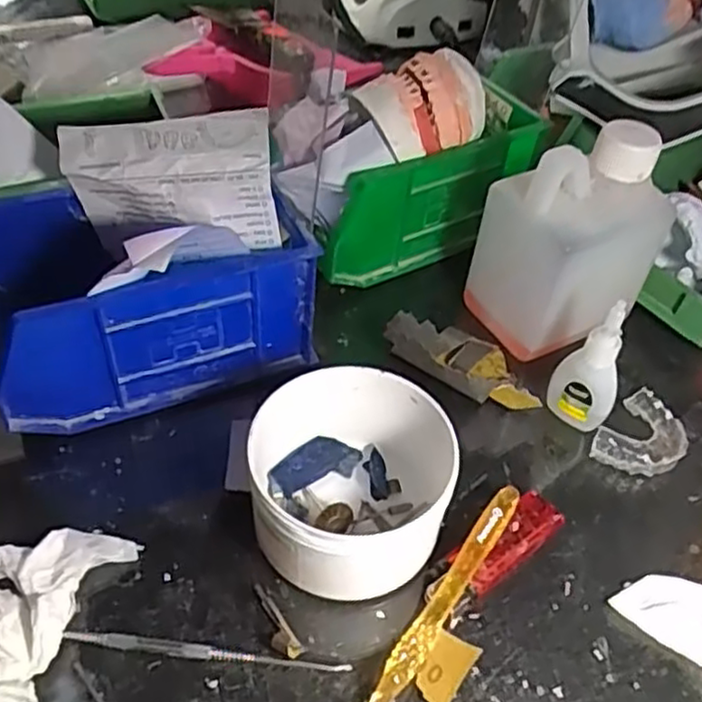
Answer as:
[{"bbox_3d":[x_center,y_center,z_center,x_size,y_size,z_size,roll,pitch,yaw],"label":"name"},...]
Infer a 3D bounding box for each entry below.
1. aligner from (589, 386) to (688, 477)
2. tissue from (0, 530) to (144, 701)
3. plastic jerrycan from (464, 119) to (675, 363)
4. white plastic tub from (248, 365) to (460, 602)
[{"bbox_3d":[0.162,0.049,0.397,0.040,0.013,0.054,36,54,26],"label":"aligner"},{"bbox_3d":[-0.144,0.112,0.304,0.068,0.021,0.086,11,47,6],"label":"tissue"},{"bbox_3d":[0.127,-0.065,0.416,0.077,0.119,0.072,-27,54,-26],"label":"plastic jerrycan"},{"bbox_3d":[-0.003,0.062,0.337,0.087,0.059,0.093,6,47,1],"label":"white plastic tub"}]

